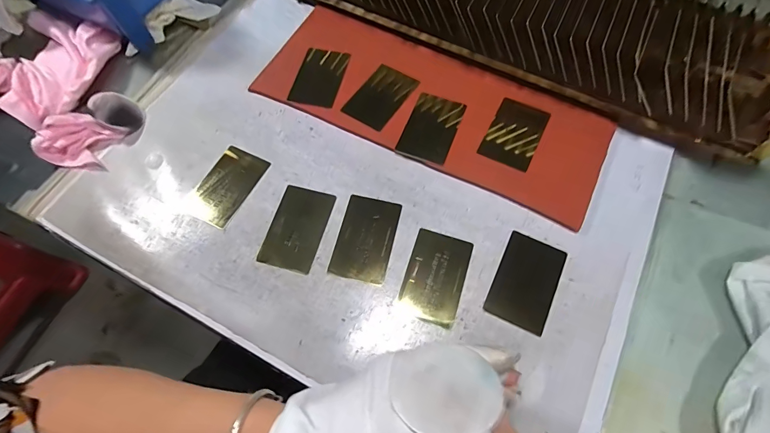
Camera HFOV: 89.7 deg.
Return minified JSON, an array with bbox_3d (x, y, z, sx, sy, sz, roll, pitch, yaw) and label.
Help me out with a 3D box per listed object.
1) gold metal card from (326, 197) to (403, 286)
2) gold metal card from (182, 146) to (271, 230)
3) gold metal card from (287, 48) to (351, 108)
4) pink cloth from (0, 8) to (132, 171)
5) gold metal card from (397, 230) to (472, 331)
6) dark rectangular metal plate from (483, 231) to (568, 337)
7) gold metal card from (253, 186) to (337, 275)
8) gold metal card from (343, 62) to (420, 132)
[{"bbox_3d":[-0.018,0.020,0.370,0.052,0.004,0.083,12,67,7],"label":"gold metal card"},{"bbox_3d":[-0.161,-0.031,0.395,0.050,0.004,0.084,25,66,9],"label":"gold metal card"},{"bbox_3d":[-0.075,-0.160,0.445,0.054,0.004,0.075,12,72,13],"label":"gold metal card"},{"bbox_3d":[-0.420,-0.150,0.437,0.253,0.032,0.220,-6,66,-1],"label":"pink cloth"},{"bbox_3d":[0.046,0.054,0.352,0.052,0.004,0.082,17,68,9],"label":"gold metal card"},{"bbox_3d":[0.128,0.058,0.349,0.052,0.004,0.082,24,69,12],"label":"dark rectangular metal plate"},{"bbox_3d":[-0.085,0.010,0.376,0.053,0.004,0.084,14,67,8],"label":"gold metal card"},{"bbox_3d":[-0.004,-0.134,0.432,0.052,0.004,0.080,32,71,14],"label":"gold metal card"}]

